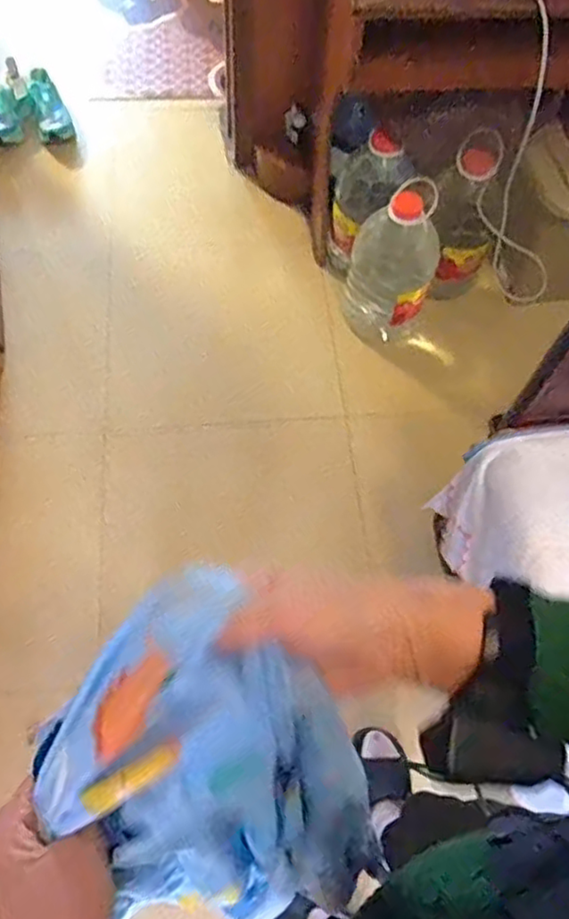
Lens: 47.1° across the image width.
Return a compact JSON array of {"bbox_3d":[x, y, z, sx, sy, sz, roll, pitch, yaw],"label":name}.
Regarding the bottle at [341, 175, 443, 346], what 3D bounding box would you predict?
[{"bbox_3d":[0.275,-0.497,1.673,0.215,0.373,0.192,13,64,3],"label":"bottle"}]

